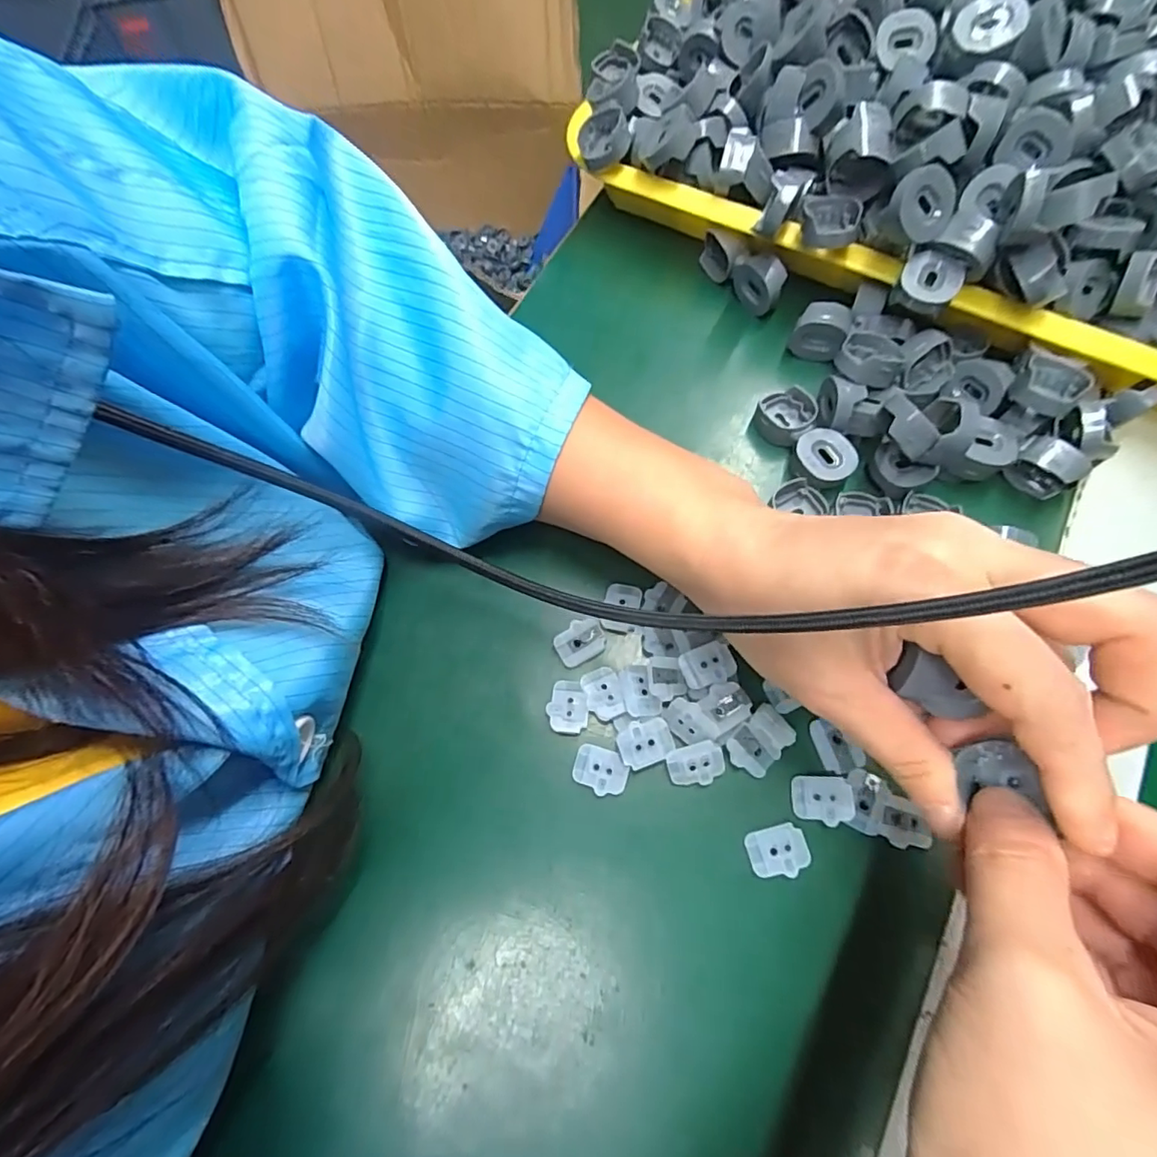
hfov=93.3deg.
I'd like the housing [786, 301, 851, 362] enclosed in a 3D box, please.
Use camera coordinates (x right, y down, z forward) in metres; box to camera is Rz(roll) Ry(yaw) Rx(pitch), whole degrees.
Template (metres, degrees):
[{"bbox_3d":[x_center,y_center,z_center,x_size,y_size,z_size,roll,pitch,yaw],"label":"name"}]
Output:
[{"bbox_3d":[0.122,-0.124,0.277,0.025,0.024,0.014,24,71,11],"label":"housing"}]

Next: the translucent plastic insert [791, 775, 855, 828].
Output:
[{"bbox_3d":[0.093,0.084,0.207,0.020,0.006,0.017,3,69,4],"label":"translucent plastic insert"}]

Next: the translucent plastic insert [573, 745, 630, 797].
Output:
[{"bbox_3d":[0.009,0.077,0.218,0.022,0.005,0.017,14,70,8],"label":"translucent plastic insert"}]

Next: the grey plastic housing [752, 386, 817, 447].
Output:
[{"bbox_3d":[0.101,-0.080,0.269,0.026,0.013,0.026,-1,68,2],"label":"grey plastic housing"}]

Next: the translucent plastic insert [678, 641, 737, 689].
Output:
[{"bbox_3d":[0.054,0.036,0.225,0.022,0.005,0.016,-17,69,-5],"label":"translucent plastic insert"}]

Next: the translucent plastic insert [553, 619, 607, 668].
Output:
[{"bbox_3d":[0.001,0.027,0.236,0.021,0.004,0.016,-32,71,-10],"label":"translucent plastic insert"}]

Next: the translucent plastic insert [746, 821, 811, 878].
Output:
[{"bbox_3d":[0.075,0.102,0.205,0.021,0.006,0.017,-14,69,-3],"label":"translucent plastic insert"}]

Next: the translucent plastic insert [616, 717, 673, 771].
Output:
[{"bbox_3d":[0.027,0.065,0.215,0.021,0.004,0.016,-18,69,-5],"label":"translucent plastic insert"}]

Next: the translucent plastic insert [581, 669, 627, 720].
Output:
[{"bbox_3d":[0.010,0.047,0.226,0.015,0.004,0.021,-18,69,-5],"label":"translucent plastic insert"}]

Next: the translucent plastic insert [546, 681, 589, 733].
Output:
[{"bbox_3d":[-0.004,0.053,0.227,0.017,0.004,0.021,6,69,4],"label":"translucent plastic insert"}]

